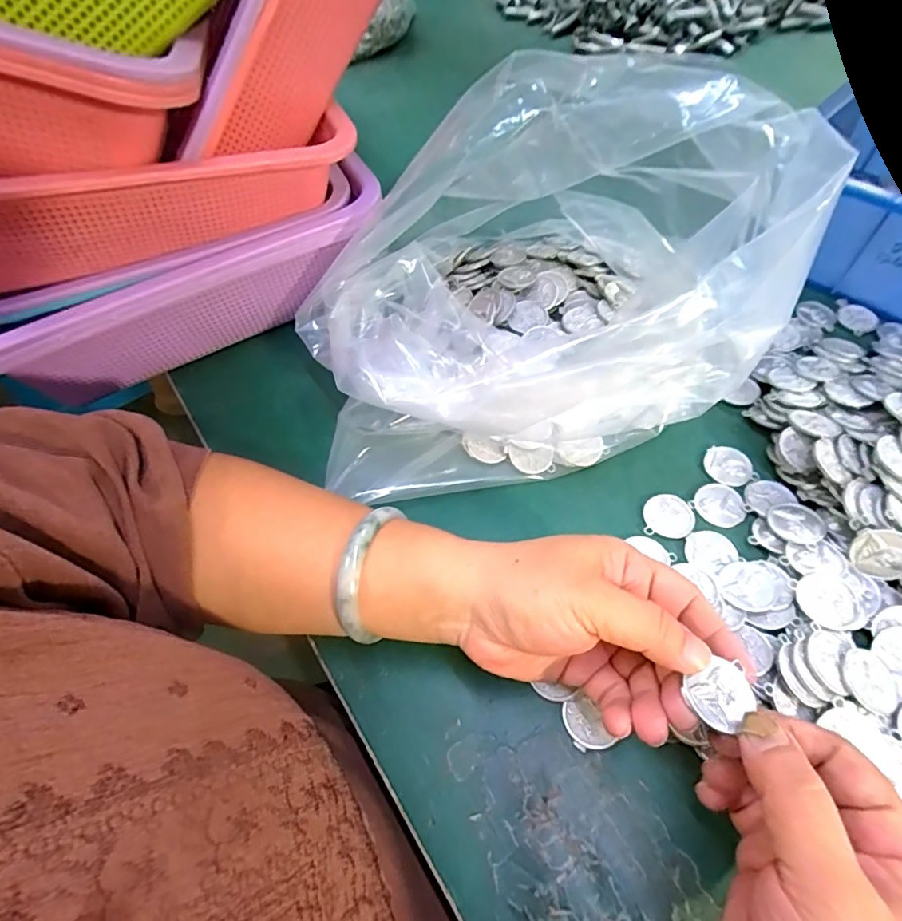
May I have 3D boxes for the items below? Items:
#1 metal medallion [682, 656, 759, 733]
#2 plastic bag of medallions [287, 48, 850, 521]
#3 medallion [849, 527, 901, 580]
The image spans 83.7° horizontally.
[{"bbox_3d":[0.109,0.093,0.202,0.029,0.007,0.022,-40,64,-19],"label":"metal medallion"},{"bbox_3d":[0.032,-0.114,0.312,0.276,0.163,0.249,-18,59,-7],"label":"plastic bag of medallions"},{"bbox_3d":[0.237,0.051,0.276,0.029,0.004,0.028,6,104,25],"label":"medallion"}]

